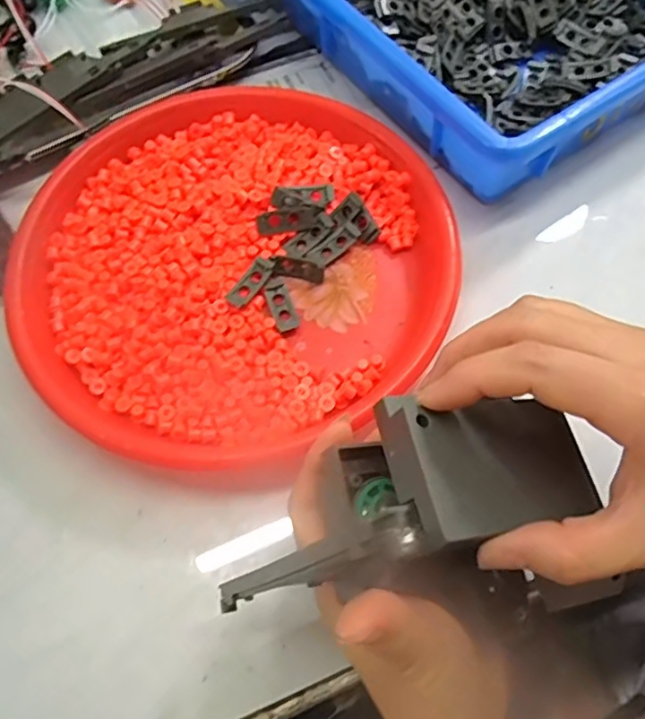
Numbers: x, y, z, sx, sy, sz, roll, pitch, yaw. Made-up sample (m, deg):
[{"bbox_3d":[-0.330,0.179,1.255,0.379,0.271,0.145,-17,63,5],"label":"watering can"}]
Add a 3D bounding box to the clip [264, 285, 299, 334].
[{"bbox_3d":[-0.024,-0.030,0.348,0.013,0.004,0.032,-20,67,-7],"label":"clip"}]

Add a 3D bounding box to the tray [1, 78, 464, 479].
[{"bbox_3d":[-0.055,-0.064,0.353,0.245,0.032,0.253,-1,66,2],"label":"tray"}]

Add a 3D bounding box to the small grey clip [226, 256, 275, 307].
[{"bbox_3d":[-0.042,-0.046,0.347,0.013,0.004,0.034,37,82,4],"label":"small grey clip"}]

